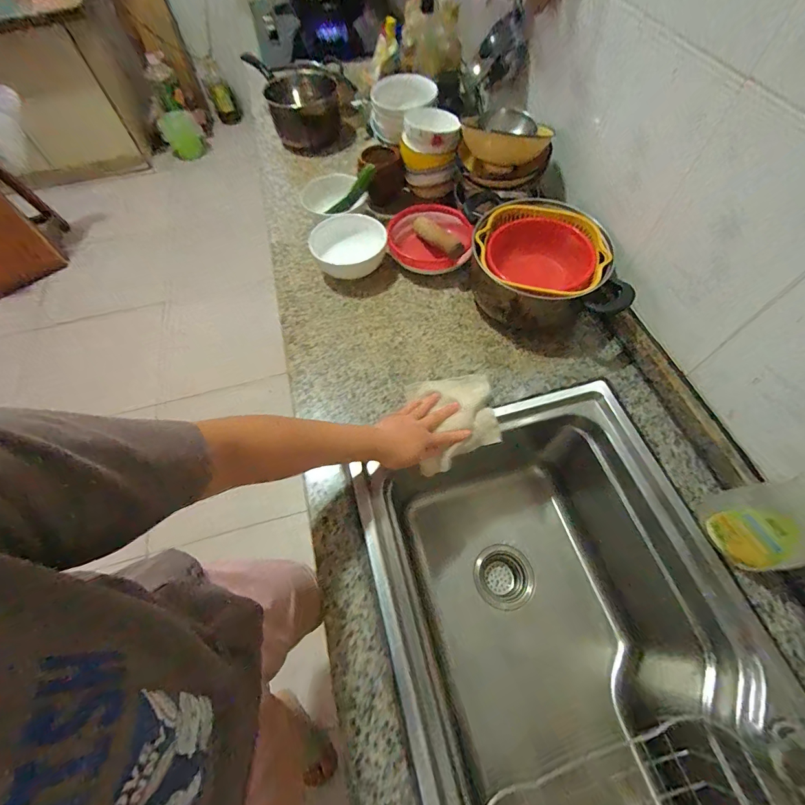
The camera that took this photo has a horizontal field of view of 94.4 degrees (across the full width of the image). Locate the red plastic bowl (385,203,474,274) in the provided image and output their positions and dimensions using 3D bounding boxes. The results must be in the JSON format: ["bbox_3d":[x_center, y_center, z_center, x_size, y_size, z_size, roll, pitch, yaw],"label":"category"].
[{"bbox_3d":[0.058,-0.334,0.783,0.169,0.074,0.180,-1,60,1],"label":"red plastic bowl"}]

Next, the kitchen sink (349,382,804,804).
[{"bbox_3d":[0.228,0.359,0.556,0.436,0.275,0.664,-16,61,-7],"label":"kitchen sink"}]

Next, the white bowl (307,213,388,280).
[{"bbox_3d":[-0.109,-0.316,0.775,0.149,0.082,0.149,-1,60,1],"label":"white bowl"}]

